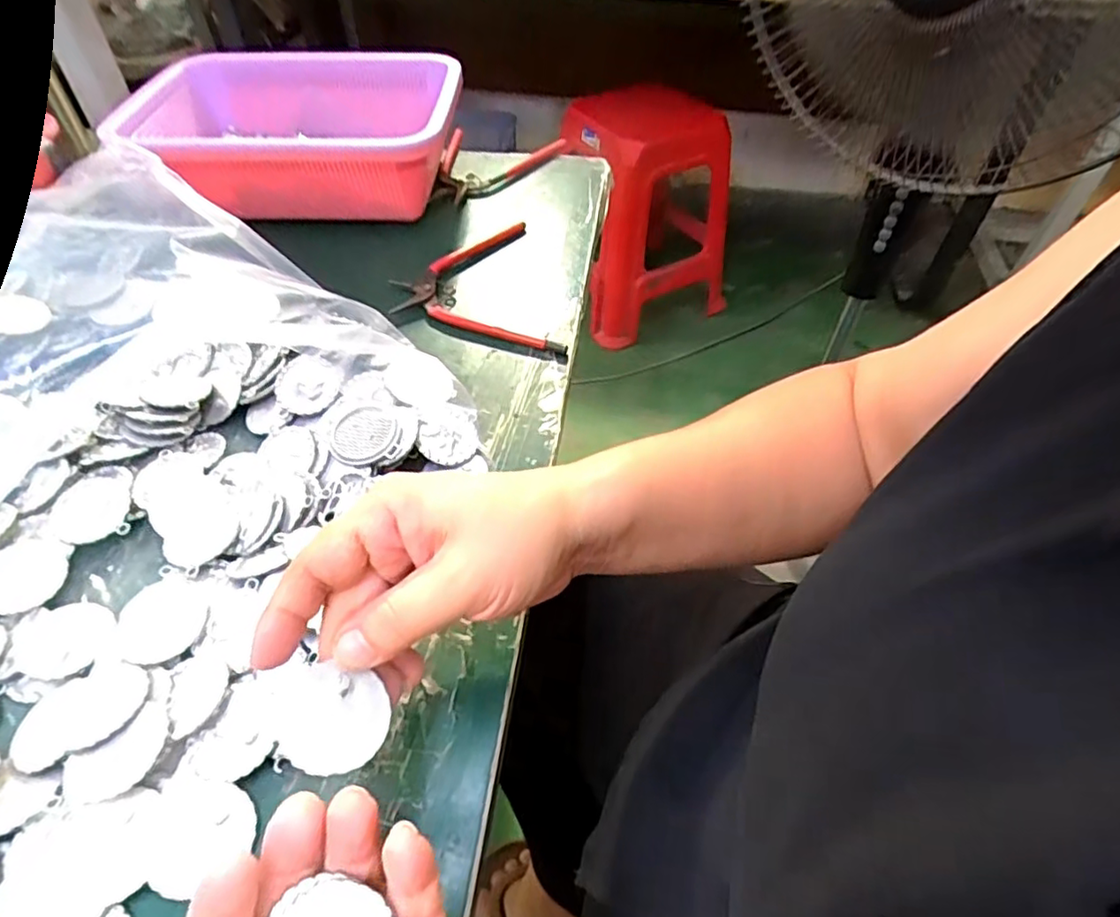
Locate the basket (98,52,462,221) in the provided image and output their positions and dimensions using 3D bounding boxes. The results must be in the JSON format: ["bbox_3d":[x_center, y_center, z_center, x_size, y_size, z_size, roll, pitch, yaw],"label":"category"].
[{"bbox_3d":[-0.220,-0.288,0.548,0.263,0.090,0.196,-5,50,-5],"label":"basket"}]

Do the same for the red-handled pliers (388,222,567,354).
[{"bbox_3d":[-0.068,-0.127,0.473,0.111,0.011,0.161,-9,48,-9],"label":"red-handled pliers"}]

